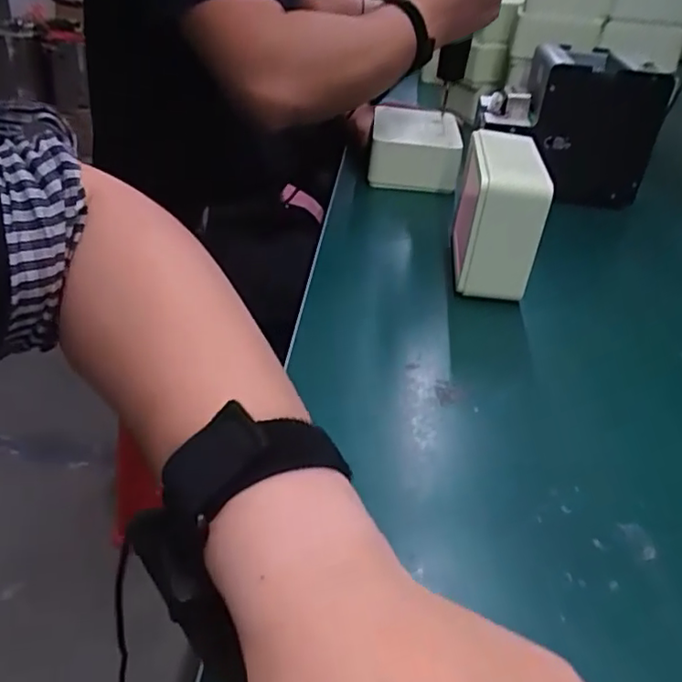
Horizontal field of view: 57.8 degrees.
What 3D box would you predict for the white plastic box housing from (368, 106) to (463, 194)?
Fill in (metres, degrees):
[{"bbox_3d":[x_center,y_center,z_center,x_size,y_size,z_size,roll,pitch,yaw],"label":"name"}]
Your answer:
[{"bbox_3d":[0.093,-0.247,0.776,0.105,0.059,0.171,8,35,3],"label":"white plastic box housing"}]

